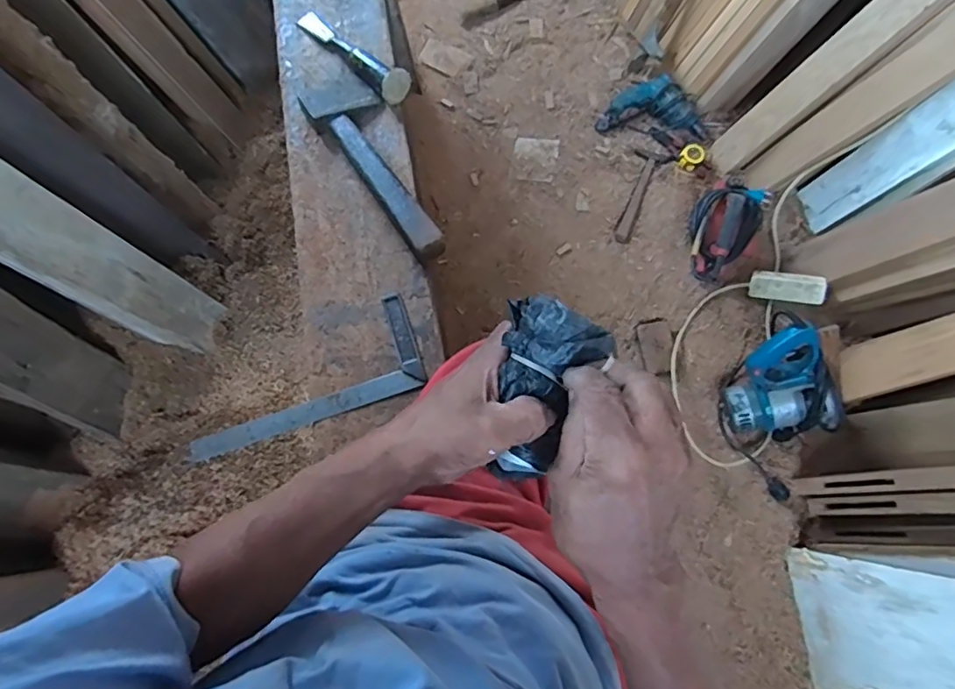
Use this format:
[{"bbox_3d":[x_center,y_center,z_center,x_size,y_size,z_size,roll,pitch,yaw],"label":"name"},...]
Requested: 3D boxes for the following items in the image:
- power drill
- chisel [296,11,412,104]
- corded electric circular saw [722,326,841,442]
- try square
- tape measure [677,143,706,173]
[{"bbox_3d":[0.468,-0.633,1.513,0.282,0.079,0.152,7,73,2],"label":"power drill"},{"bbox_3d":[-0.191,-0.452,0.877,0.046,0.054,0.247,-41,77,-12],"label":"chisel"},{"bbox_3d":[0.614,0.100,1.187,0.171,0.216,0.214,-23,74,-7],"label":"corded electric circular saw"},{"bbox_3d":[-0.224,0.041,0.724,0.303,0.010,0.125,-18,74,-6],"label":"try square"},{"bbox_3d":[0.551,-0.483,1.470,0.056,0.038,0.056,0,73,0],"label":"tape measure"}]

